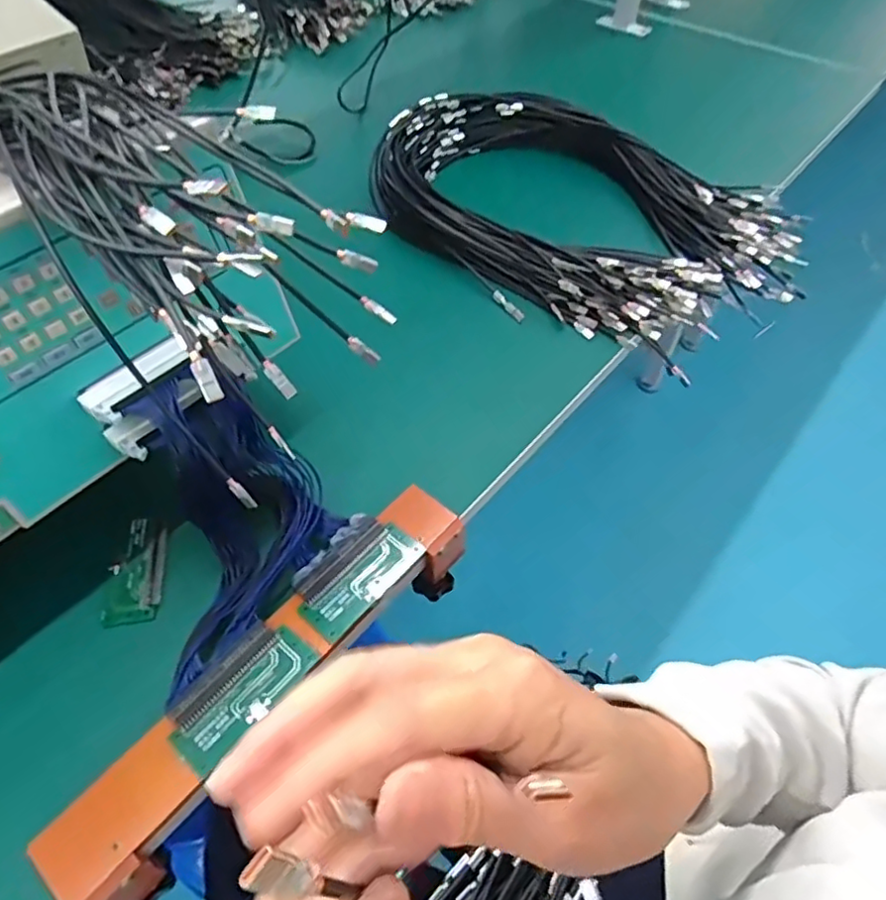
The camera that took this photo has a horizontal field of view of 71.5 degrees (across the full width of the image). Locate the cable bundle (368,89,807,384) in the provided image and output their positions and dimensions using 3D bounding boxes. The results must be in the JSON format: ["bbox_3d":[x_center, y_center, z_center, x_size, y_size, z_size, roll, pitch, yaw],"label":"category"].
[{"bbox_3d":[0.150,-0.294,0.725,0.511,0.055,0.349,33,59,22],"label":"cable bundle"}]

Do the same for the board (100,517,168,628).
[{"bbox_3d":[-0.235,0.092,0.473,0.039,0.008,0.084,-6,53,-6],"label":"board"}]

